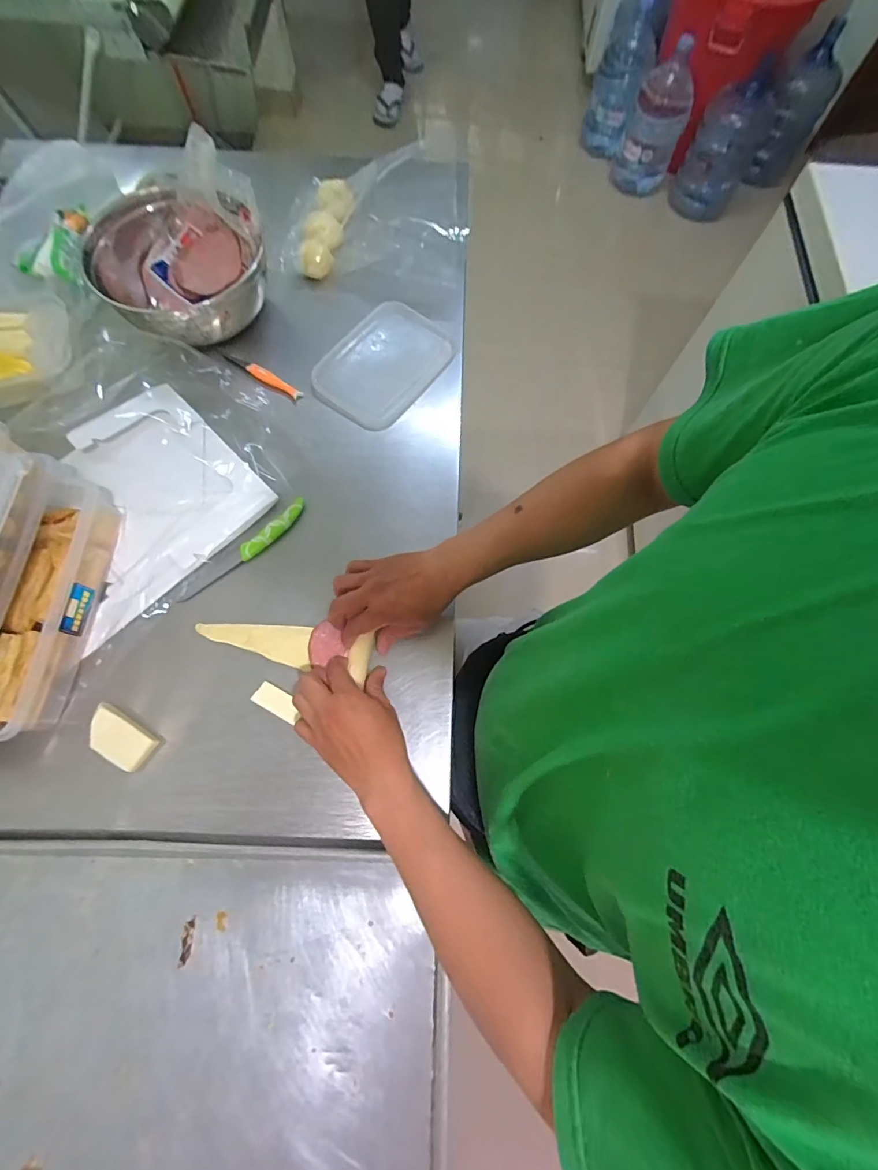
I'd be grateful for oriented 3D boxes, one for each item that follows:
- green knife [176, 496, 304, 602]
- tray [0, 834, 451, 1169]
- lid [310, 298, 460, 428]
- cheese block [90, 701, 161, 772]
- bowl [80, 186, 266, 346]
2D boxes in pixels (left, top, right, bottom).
[{"bbox_3d":[-0.241,-0.044,0.563,0.183,0.009,0.028,-38,78,-13],"label":"green knife"},{"bbox_3d":[-0.304,0.455,0.397,0.611,0.021,0.411,2,73,-2],"label":"tray"},{"bbox_3d":[-0.079,-0.327,0.665,0.140,0.008,0.212,36,75,9],"label":"lid"},{"bbox_3d":[-0.346,0.164,0.490,0.072,0.014,0.043,34,74,8],"label":"cheese block"},{"bbox_3d":[-0.358,-0.441,0.629,0.203,0.088,0.225,-32,76,-11],"label":"bowl"}]

